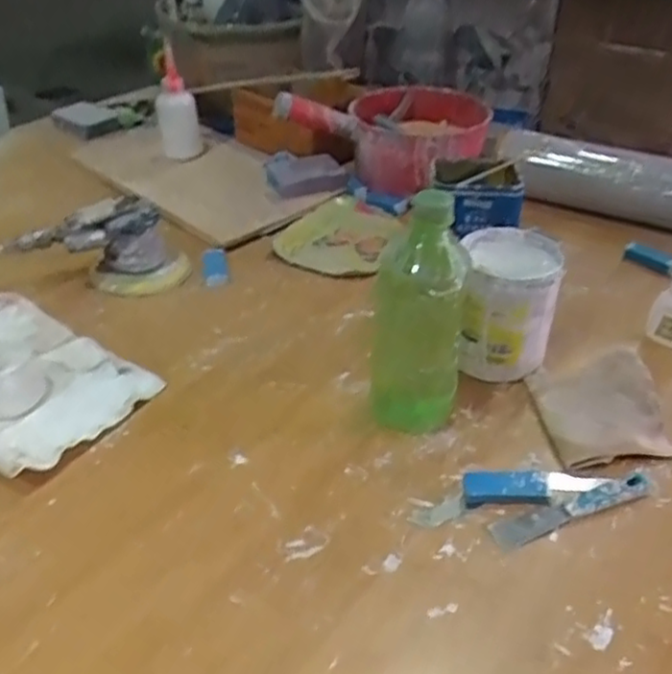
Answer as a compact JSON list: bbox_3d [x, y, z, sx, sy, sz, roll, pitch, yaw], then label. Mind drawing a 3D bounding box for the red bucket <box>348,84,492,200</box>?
[{"bbox_3d":[0.120,-0.285,1.027,0.182,0.118,0.196,1,37,-1],"label":"red bucket"}]

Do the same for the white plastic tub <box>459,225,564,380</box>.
[{"bbox_3d":[0.163,-0.030,0.696,0.088,0.126,0.085,1,37,-1],"label":"white plastic tub"}]

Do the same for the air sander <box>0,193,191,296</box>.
[{"bbox_3d":[-0.265,-0.103,0.804,0.191,0.084,0.109,-15,40,-21],"label":"air sander"}]

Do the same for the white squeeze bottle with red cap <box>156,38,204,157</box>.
[{"bbox_3d":[-0.233,-0.341,1.042,0.060,0.144,0.056,-5,36,-9],"label":"white squeeze bottle with red cap"}]

